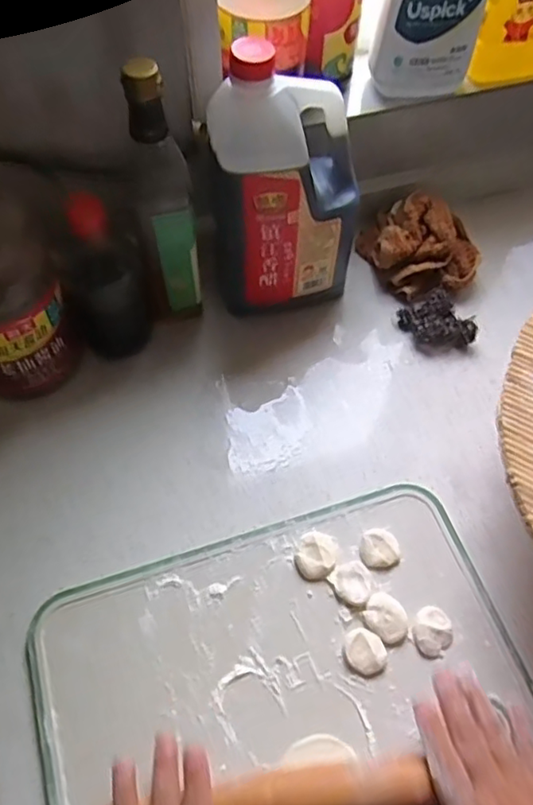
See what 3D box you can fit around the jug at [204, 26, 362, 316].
[{"bbox_3d":[0.018,-0.194,0.567,0.138,0.262,0.083,-9,58,-7],"label":"jug"}]

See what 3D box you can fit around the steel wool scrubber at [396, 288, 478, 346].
[{"bbox_3d":[0.179,-0.086,0.639,0.057,0.031,0.074,-24,61,-16],"label":"steel wool scrubber"}]

